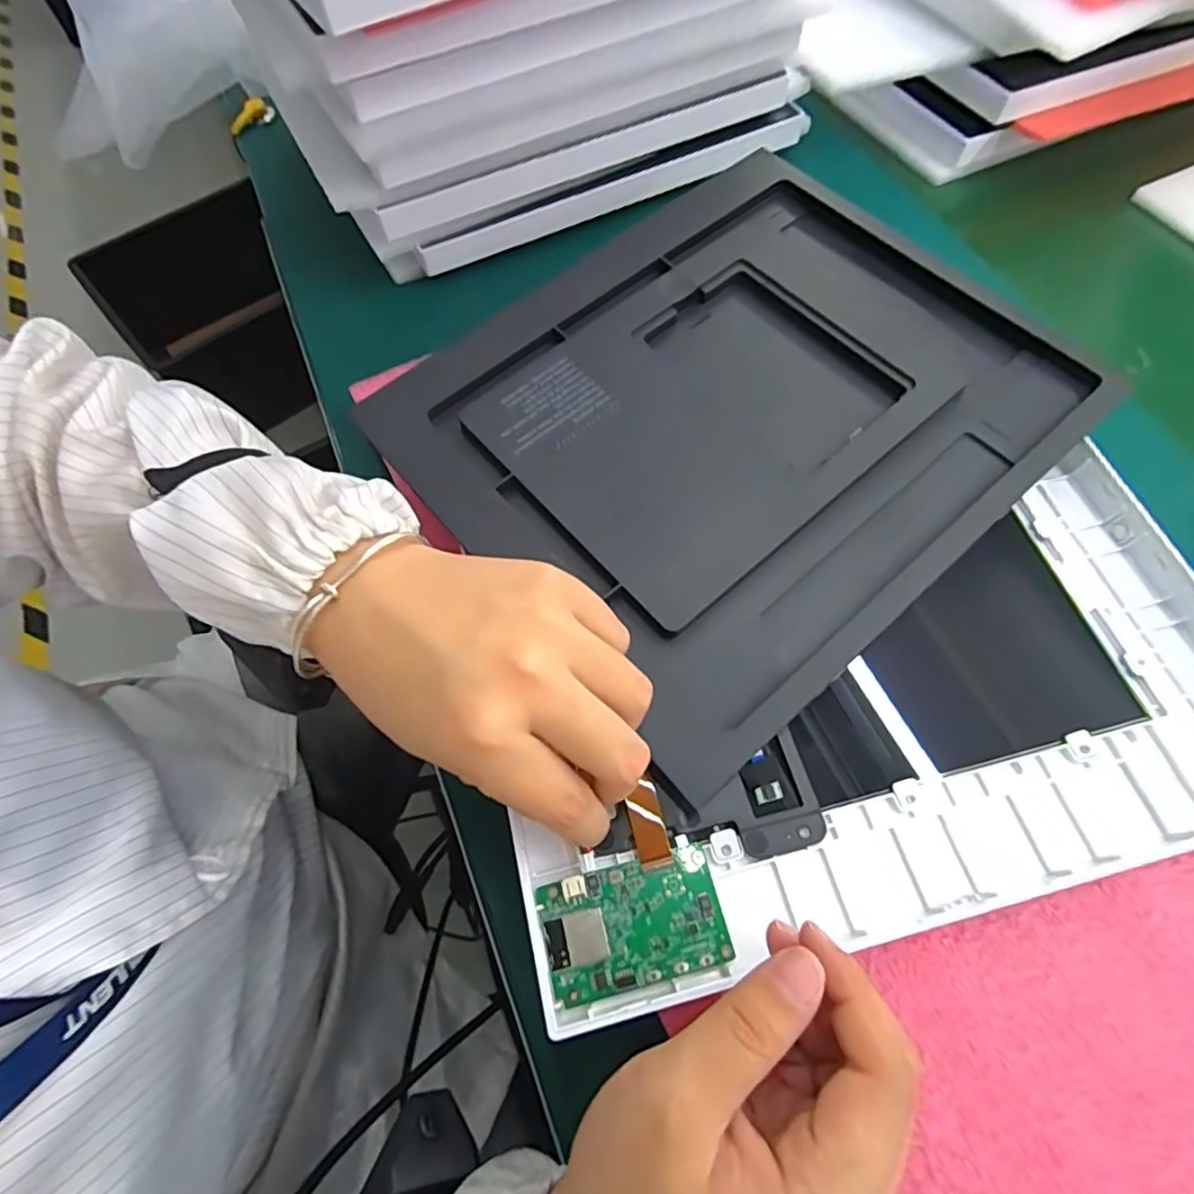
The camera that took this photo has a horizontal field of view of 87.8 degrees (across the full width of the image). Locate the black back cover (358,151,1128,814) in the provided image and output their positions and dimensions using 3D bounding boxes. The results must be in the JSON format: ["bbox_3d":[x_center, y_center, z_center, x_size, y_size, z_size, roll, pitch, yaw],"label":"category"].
[{"bbox_3d":[0.071,-0.092,0.309,0.289,0.028,0.243,-37,69,-16],"label":"black back cover"}]

